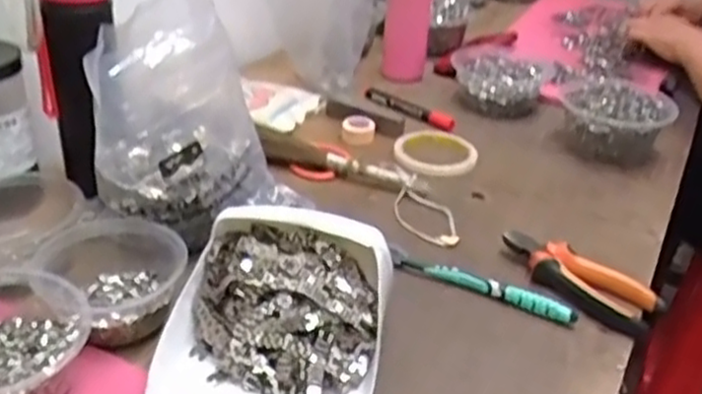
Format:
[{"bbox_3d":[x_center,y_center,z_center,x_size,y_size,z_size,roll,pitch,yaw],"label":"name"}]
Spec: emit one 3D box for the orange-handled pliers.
[{"bbox_3d":[0.201,0.070,0.668,0.143,0.026,0.060,27,37,33],"label":"orange-handled pliers"}]

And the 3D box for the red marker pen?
[{"bbox_3d":[0.077,-0.120,0.976,0.020,0.019,0.143,-23,40,-39],"label":"red marker pen"}]

